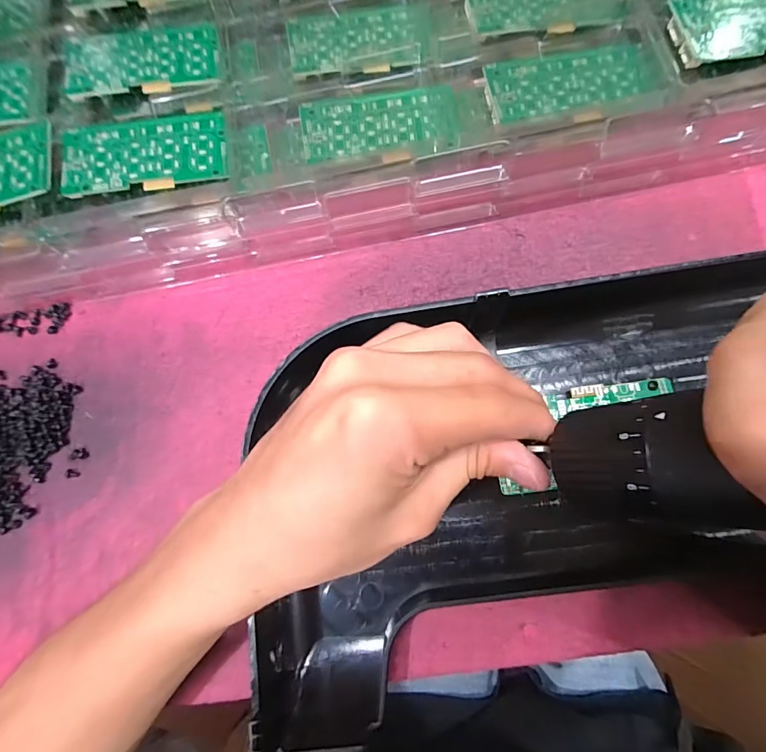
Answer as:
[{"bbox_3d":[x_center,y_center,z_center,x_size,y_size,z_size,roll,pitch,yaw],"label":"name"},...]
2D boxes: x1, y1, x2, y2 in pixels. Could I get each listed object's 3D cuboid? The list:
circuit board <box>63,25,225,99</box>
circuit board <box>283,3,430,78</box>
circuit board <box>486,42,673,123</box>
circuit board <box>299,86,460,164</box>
[{"bbox_3d":[-0.146,-0.194,0.265,0.090,0.004,0.052,-1,76,-2],"label":"circuit board"},{"bbox_3d":[-0.014,-0.215,0.277,0.090,0.004,0.047,-8,78,-2],"label":"circuit board"},{"bbox_3d":[0.113,-0.172,0.253,0.103,0.010,0.049,-14,78,1],"label":"circuit board"},{"bbox_3d":[-0.001,-0.151,0.258,0.092,0.009,0.044,-9,78,2],"label":"circuit board"}]

